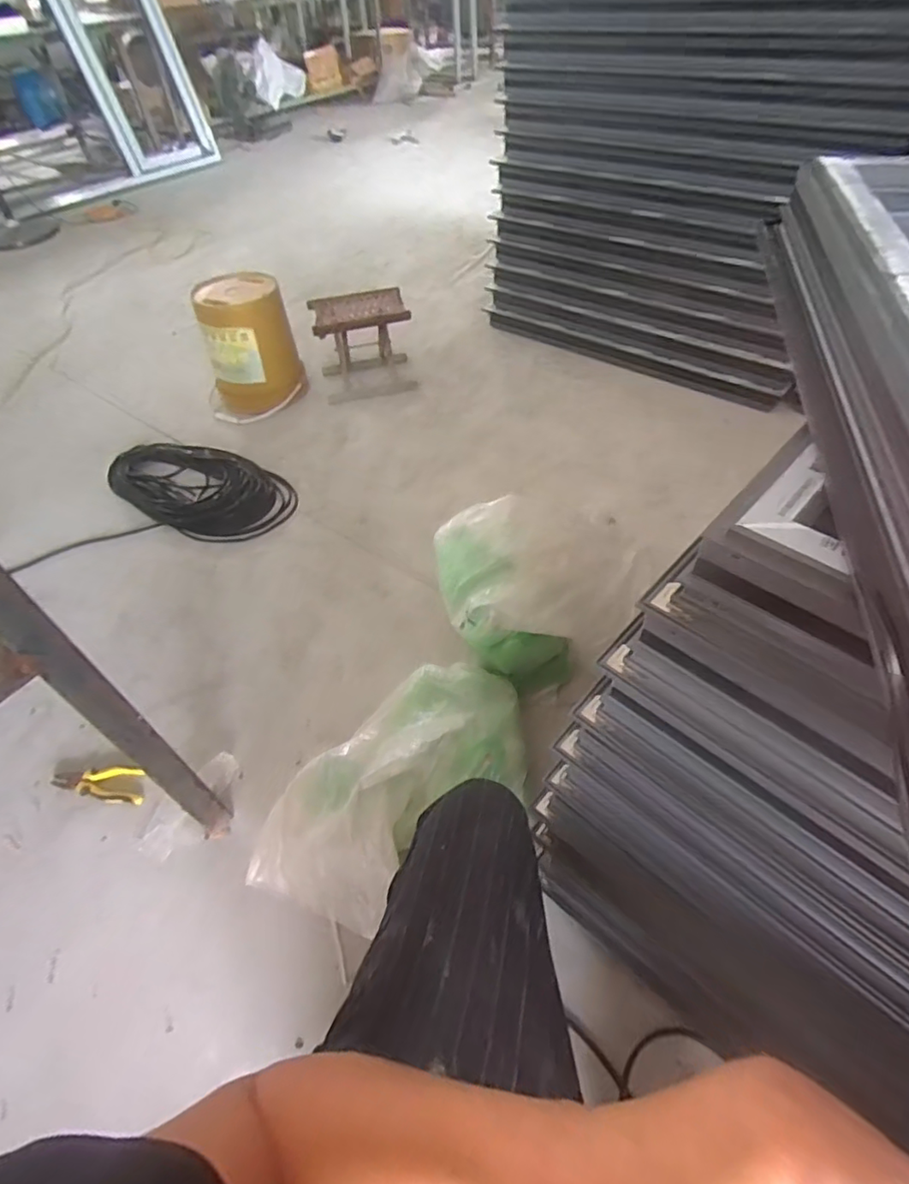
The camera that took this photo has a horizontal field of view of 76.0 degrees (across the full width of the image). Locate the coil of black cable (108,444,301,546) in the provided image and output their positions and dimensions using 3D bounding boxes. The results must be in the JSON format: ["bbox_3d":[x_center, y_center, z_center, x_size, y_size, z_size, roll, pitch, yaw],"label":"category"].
[{"bbox_3d":[-0.730,-0.312,1.663,0.558,0.072,0.303,26,55,21],"label":"coil of black cable"}]

